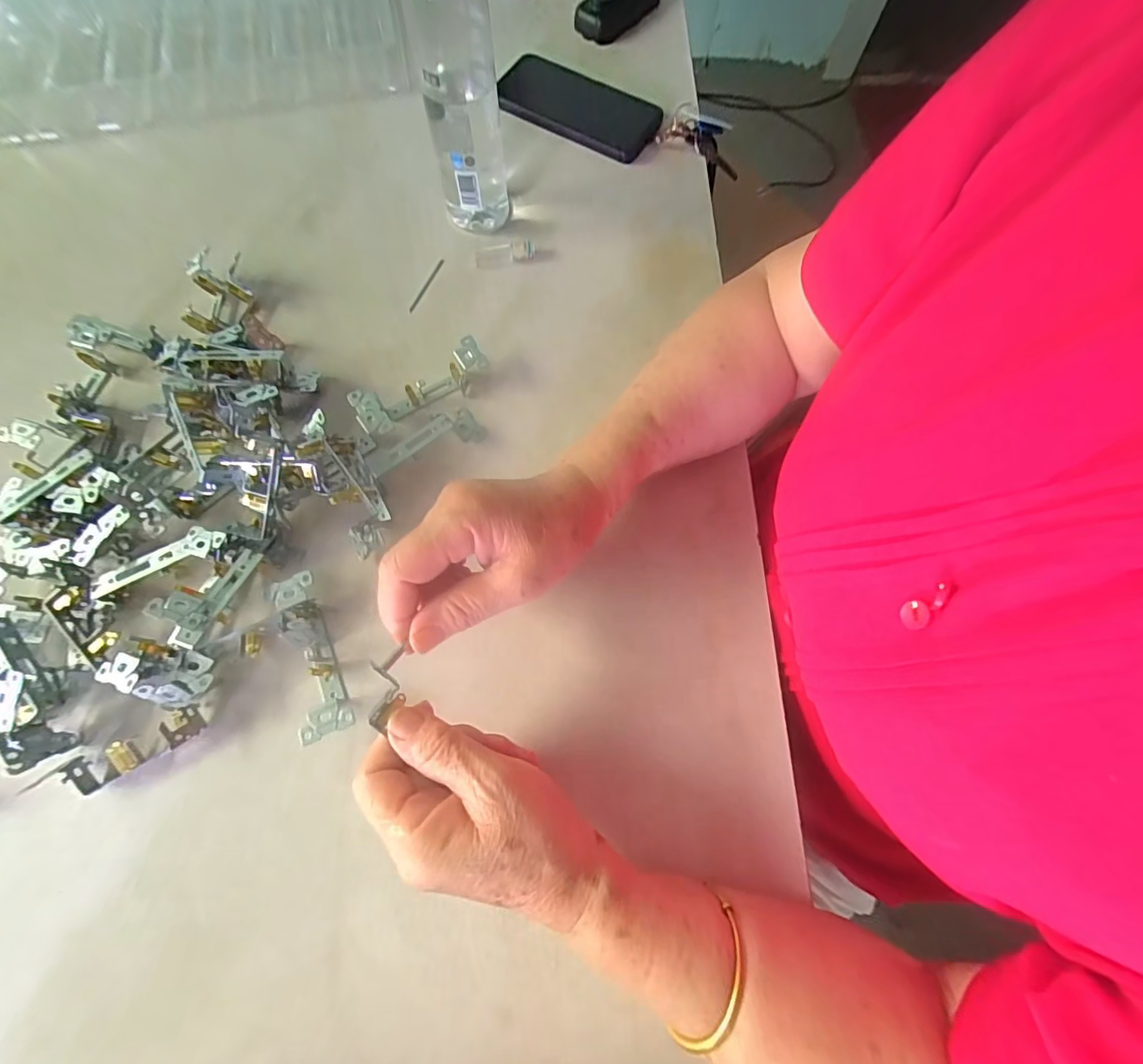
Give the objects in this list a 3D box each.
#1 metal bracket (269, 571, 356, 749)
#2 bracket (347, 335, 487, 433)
[{"bbox_3d":[-0.169,0.080,0.319,0.029,0.027,0.103,-23,75,-8],"label":"metal bracket"},{"bbox_3d":[-0.114,-0.110,0.383,0.106,0.028,0.039,-32,76,-10],"label":"bracket"}]

